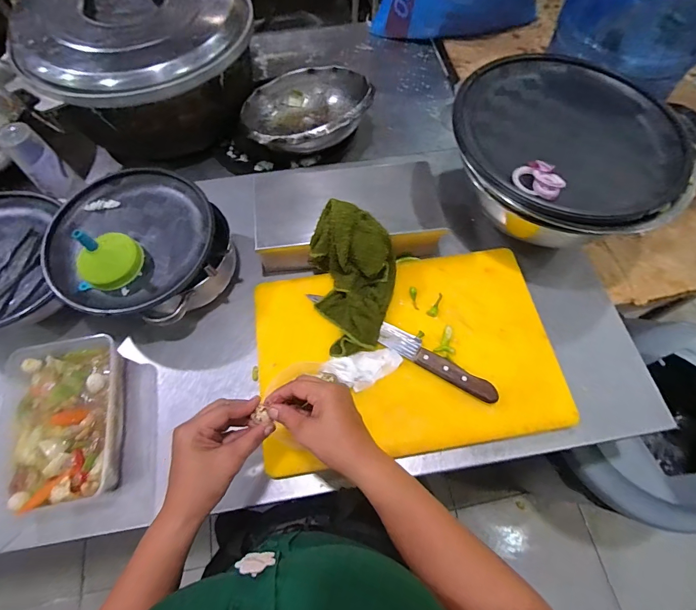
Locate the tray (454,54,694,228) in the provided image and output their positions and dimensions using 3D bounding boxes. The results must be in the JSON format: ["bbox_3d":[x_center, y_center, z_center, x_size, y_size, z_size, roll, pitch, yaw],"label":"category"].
[{"bbox_3d":[0.351,-0.289,0.608,0.336,0.050,0.355,0,65,1],"label":"tray"}]

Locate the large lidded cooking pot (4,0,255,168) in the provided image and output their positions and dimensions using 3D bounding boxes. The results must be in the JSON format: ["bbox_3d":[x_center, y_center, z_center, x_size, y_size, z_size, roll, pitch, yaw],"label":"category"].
[{"bbox_3d":[-0.437,-0.520,0.870,0.468,0.268,0.427,-2,65,0],"label":"large lidded cooking pot"}]

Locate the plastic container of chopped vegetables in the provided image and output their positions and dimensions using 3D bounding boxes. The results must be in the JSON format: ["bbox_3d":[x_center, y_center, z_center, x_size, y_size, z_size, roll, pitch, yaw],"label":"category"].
[{"bbox_3d":[-0.393,0.160,0.539,0.156,0.054,0.226,-17,66,-7],"label":"plastic container of chopped vegetables"}]

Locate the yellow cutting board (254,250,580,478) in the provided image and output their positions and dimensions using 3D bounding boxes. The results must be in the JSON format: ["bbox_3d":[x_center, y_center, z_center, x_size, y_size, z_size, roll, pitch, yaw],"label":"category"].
[{"bbox_3d":[0.087,0.065,0.580,0.441,0.025,0.293,-9,65,-3],"label":"yellow cutting board"}]

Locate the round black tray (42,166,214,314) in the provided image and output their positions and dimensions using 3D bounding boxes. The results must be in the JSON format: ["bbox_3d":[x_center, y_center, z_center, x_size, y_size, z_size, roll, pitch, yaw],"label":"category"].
[{"bbox_3d":[-0.332,-0.104,0.583,0.254,0.033,0.234,0,65,1],"label":"round black tray"}]

